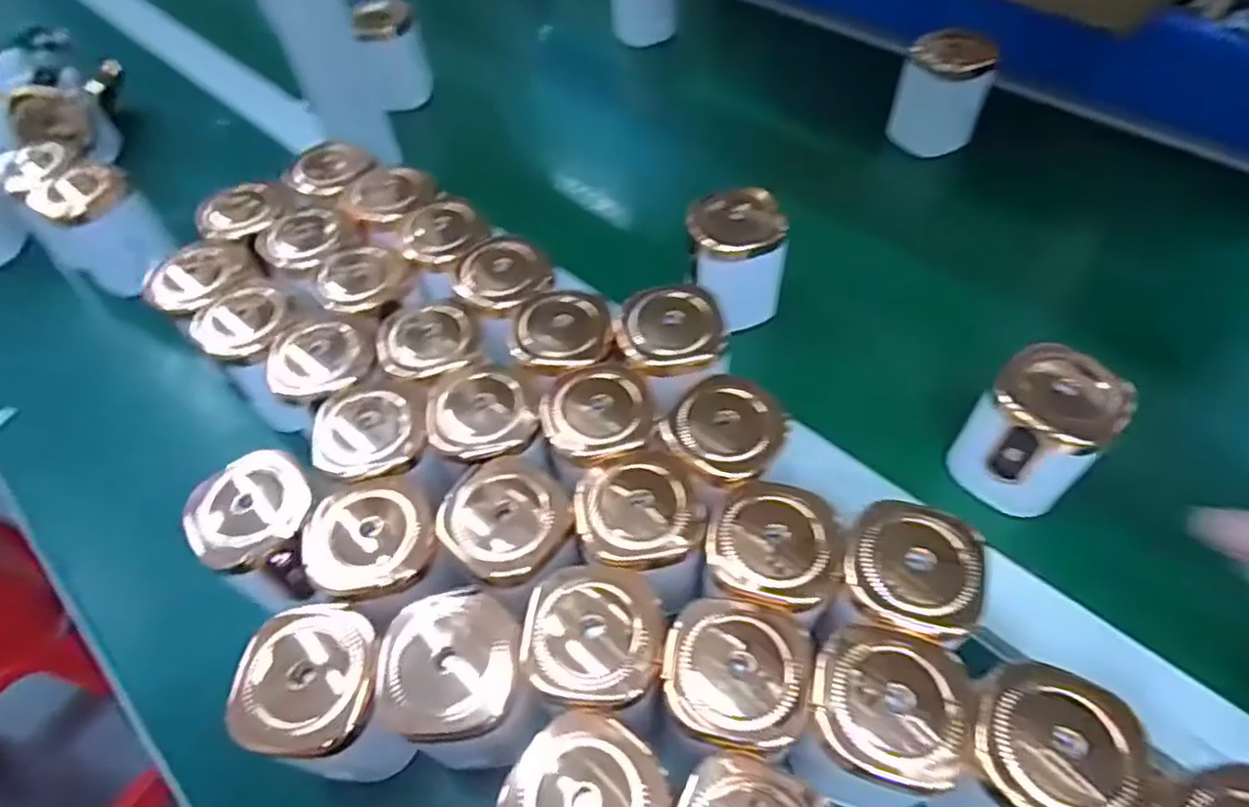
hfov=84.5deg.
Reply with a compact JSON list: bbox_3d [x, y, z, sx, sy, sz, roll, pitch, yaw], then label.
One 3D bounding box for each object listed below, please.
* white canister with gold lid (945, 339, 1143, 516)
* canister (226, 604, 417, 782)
[{"bbox_3d":[0.205,0.015,0.342,0.055,0.088,0.054,36,65,27],"label":"white canister with gold lid"},{"bbox_3d":[-0.121,0.125,0.291,0.051,0.071,0.053,-8,54,0],"label":"canister"}]

